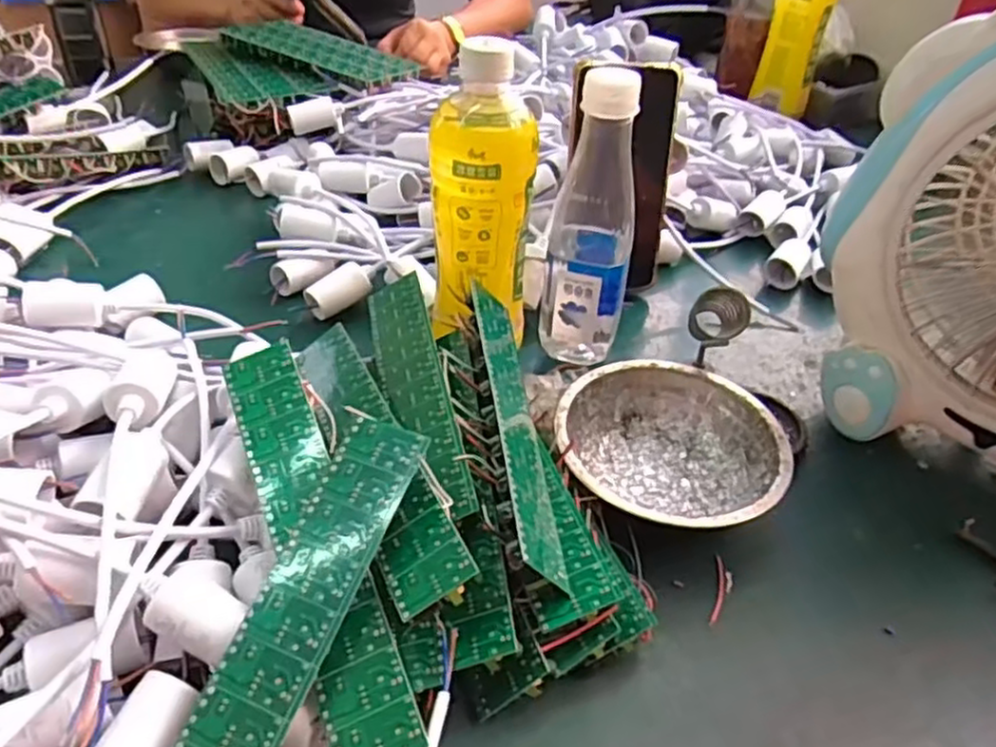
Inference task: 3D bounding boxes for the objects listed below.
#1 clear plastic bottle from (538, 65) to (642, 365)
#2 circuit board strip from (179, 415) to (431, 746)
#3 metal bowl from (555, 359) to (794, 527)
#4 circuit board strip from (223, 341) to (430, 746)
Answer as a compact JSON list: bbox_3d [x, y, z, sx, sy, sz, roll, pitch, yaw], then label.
[{"bbox_3d":[0.062,-0.094,0.468,0.055,0.193,0.055,10,40,7],"label":"clear plastic bottle"},{"bbox_3d":[-0.085,0.108,0.281,0.037,0.004,0.202,17,63,16],"label":"circuit board strip"},{"bbox_3d":[0.097,0.047,0.414,0.122,0.045,0.121,3,39,-2],"label":"metal bowl"},{"bbox_3d":[-0.083,0.070,0.319,0.035,0.004,0.206,-23,60,-9],"label":"circuit board strip"}]

